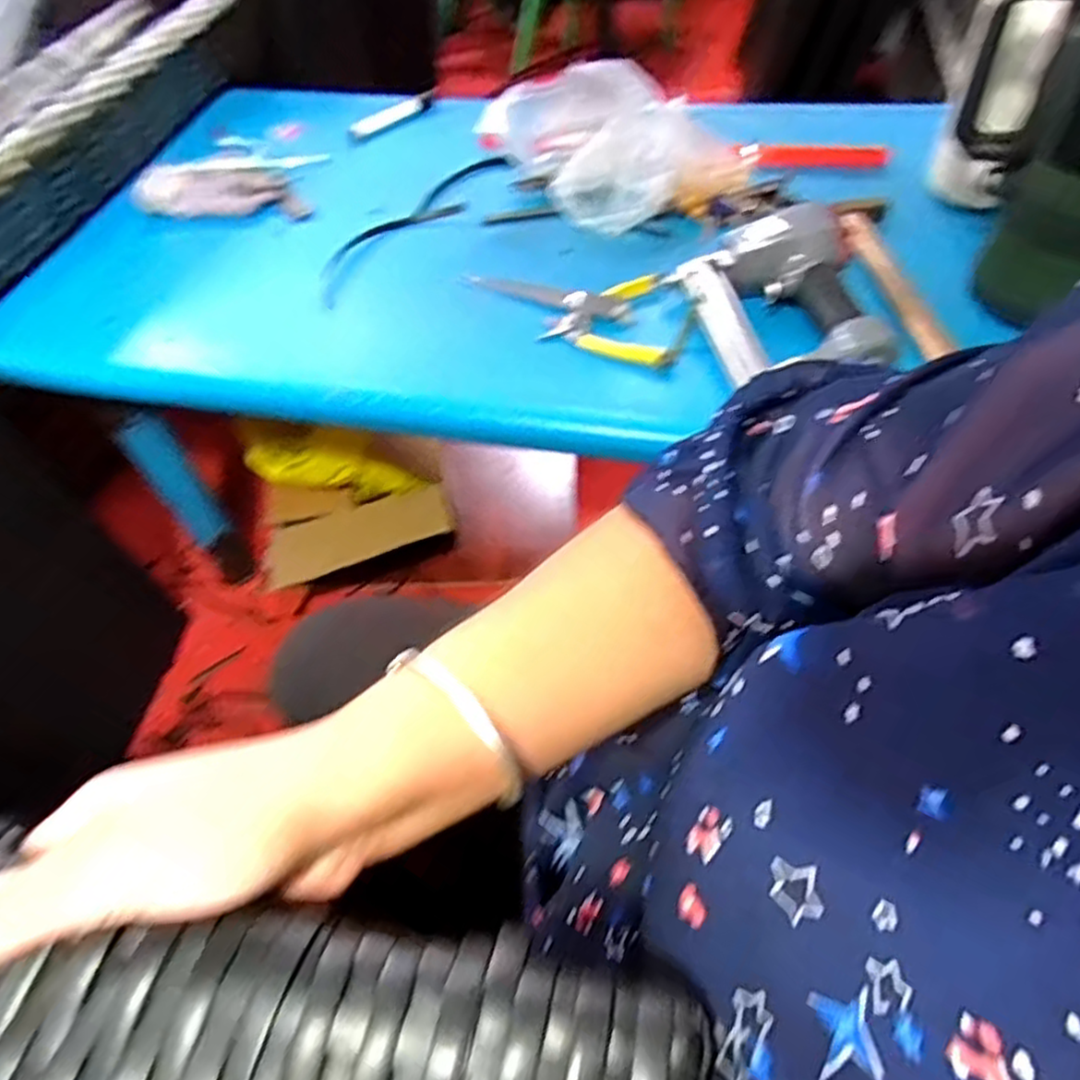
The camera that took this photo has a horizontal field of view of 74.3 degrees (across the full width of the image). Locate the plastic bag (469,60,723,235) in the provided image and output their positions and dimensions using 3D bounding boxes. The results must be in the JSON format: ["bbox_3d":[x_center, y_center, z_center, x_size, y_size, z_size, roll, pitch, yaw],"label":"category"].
[{"bbox_3d":[0.069,-0.426,0.779,0.246,0.114,0.152,2,55,4],"label":"plastic bag"}]

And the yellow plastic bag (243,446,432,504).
[{"bbox_3d":[-0.313,-0.098,1.071,0.272,0.086,0.053,8,56,8],"label":"yellow plastic bag"}]

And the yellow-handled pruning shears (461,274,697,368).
[{"bbox_3d":[0.032,-0.229,0.696,0.232,0.026,0.110,17,58,14],"label":"yellow-handled pruning shears"}]

